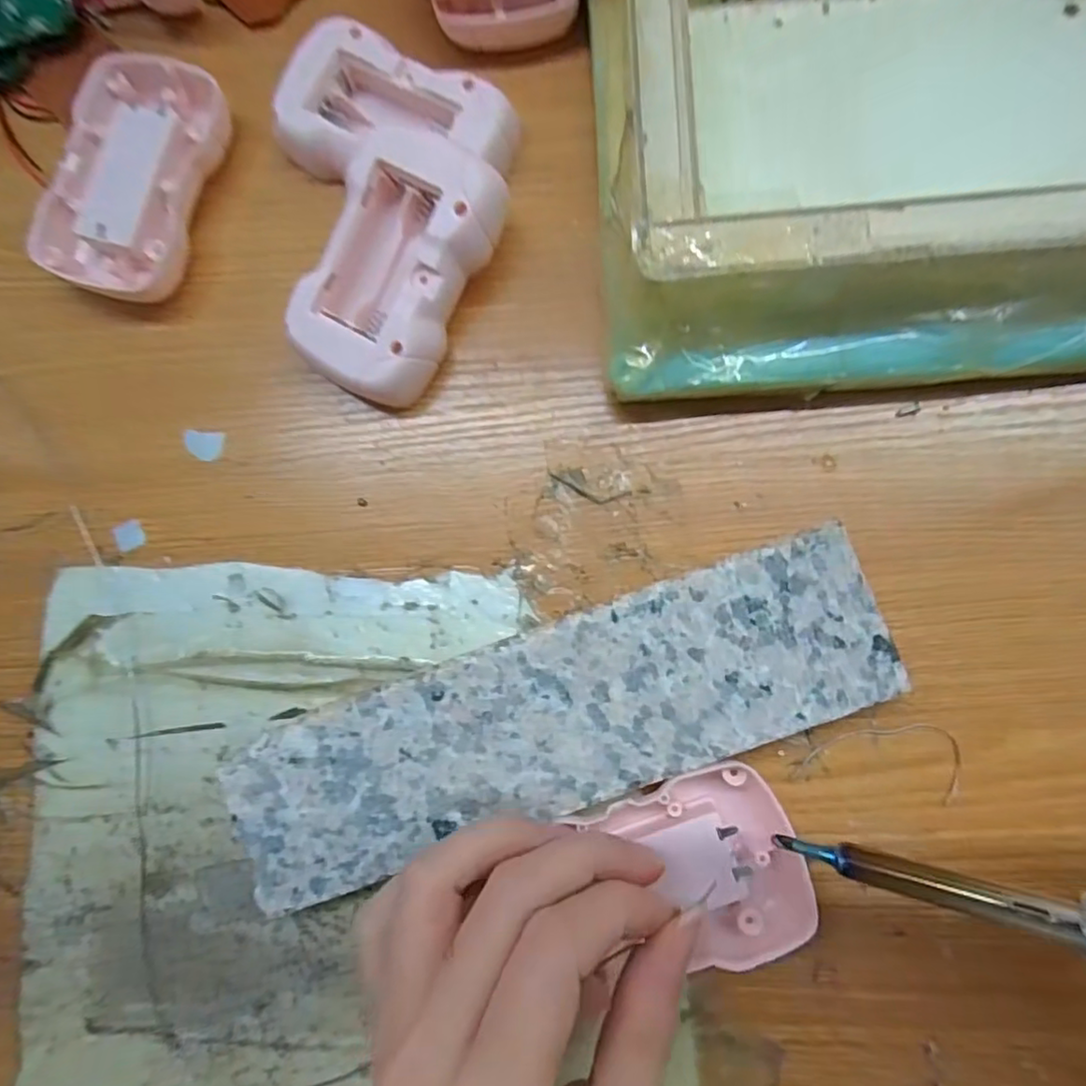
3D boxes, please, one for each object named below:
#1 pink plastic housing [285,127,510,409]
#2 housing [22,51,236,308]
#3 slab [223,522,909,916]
[{"bbox_3d":[-0.050,-0.092,0.211,0.048,0.032,0.082,31,89,7],"label":"pink plastic housing"},{"bbox_3d":[-0.153,-0.137,0.233,0.052,0.015,0.089,15,87,6],"label":"housing"},{"bbox_3d":[0.004,0.055,0.197,0.204,0.019,0.056,-20,84,4],"label":"slab"}]

